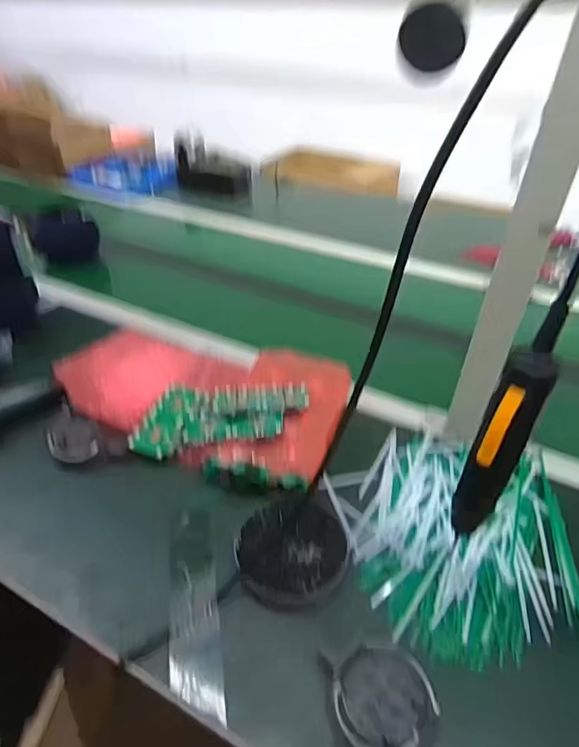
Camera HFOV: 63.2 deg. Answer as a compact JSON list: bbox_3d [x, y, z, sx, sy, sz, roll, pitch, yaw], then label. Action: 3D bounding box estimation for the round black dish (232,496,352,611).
[{"bbox_3d":[0.004,0.177,0.472,0.109,0.022,0.100,1,40,-1],"label":"round black dish"}]

